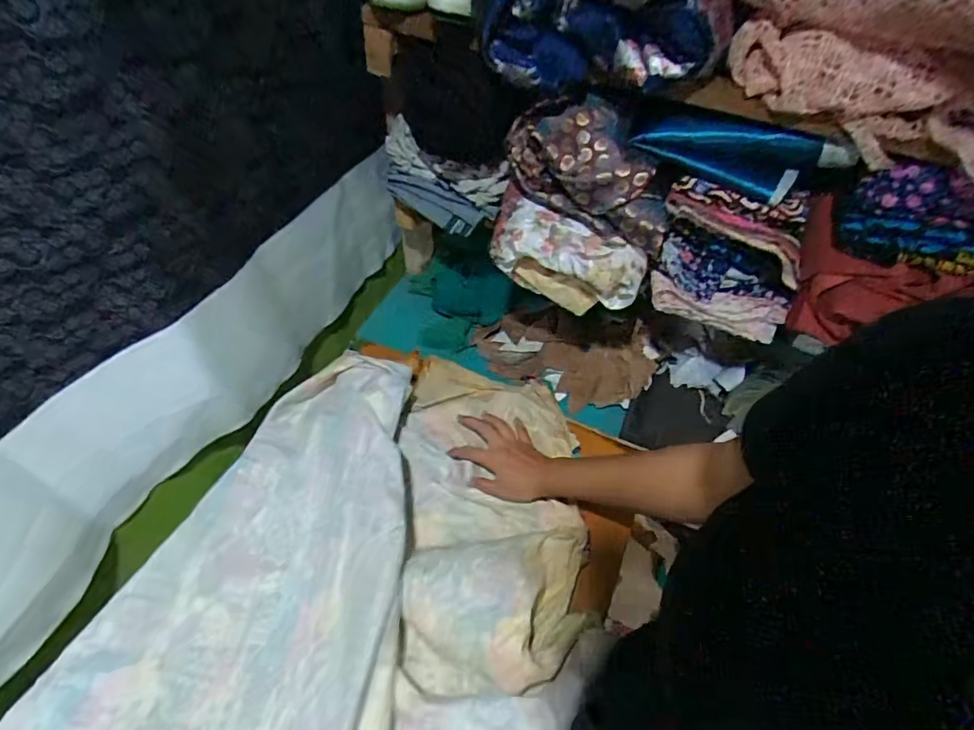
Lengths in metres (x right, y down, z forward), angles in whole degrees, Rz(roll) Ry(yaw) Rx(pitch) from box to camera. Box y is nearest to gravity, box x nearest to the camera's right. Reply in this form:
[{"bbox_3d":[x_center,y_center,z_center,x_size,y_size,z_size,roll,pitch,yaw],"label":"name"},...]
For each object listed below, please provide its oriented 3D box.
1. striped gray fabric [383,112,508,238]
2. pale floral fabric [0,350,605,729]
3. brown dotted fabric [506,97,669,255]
[{"bbox_3d":[-0.071,-0.271,0.772,0.203,0.109,0.056,30,55,19],"label":"striped gray fabric"},{"bbox_3d":[-0.182,0.227,0.537,0.551,0.104,0.612,6,51,1],"label":"pale floral fabric"},{"bbox_3d":[0.131,-0.238,0.628,0.210,0.127,0.072,26,54,16],"label":"brown dotted fabric"}]

